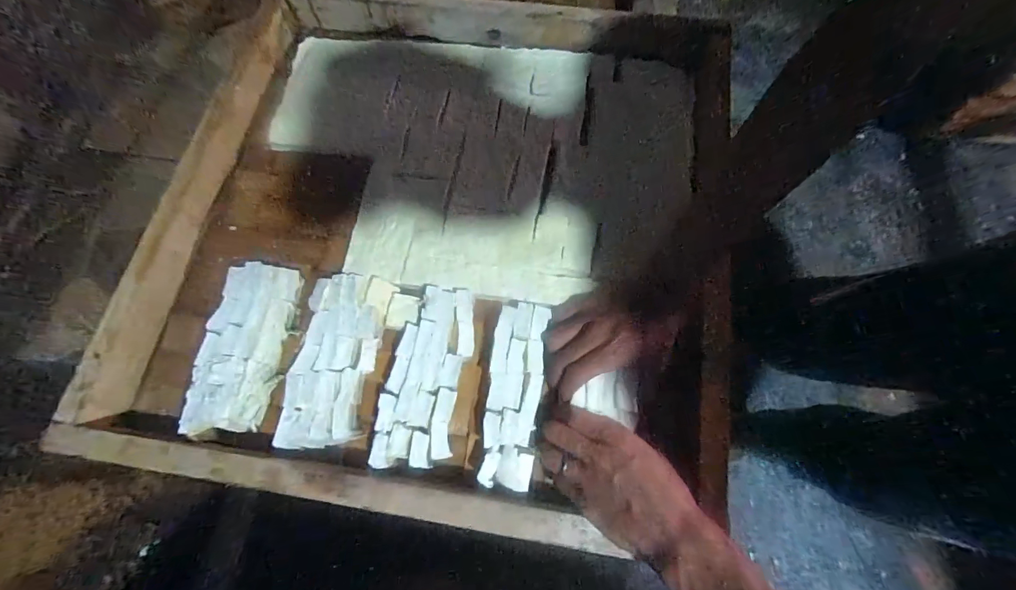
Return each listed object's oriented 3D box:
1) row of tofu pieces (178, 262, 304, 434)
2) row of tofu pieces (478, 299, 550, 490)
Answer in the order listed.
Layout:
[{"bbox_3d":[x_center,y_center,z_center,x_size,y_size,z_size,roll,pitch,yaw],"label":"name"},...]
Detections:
[{"bbox_3d":[-0.268,0.052,0.444,0.078,0.034,0.170,4,71,5],"label":"row of tofu pieces"},{"bbox_3d":[0.005,0.090,0.415,0.050,0.025,0.175,6,71,5],"label":"row of tofu pieces"}]

